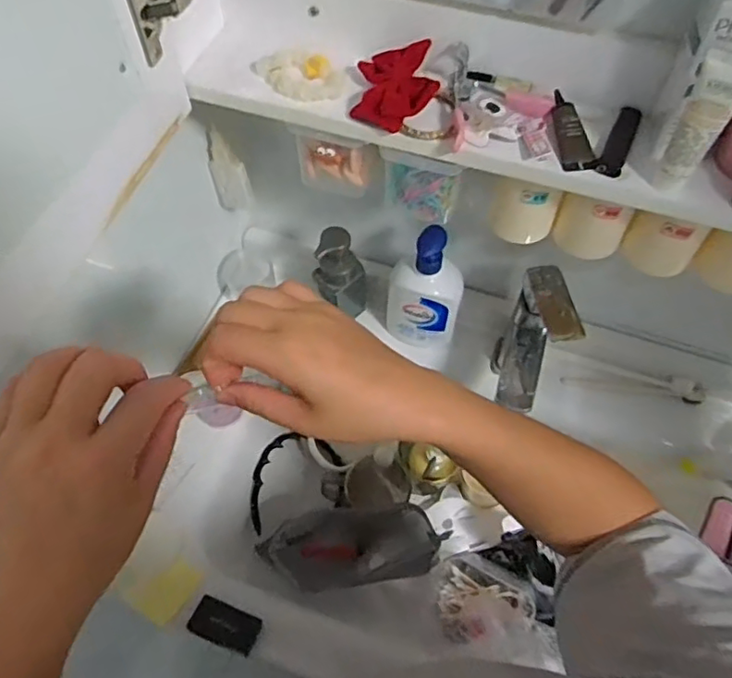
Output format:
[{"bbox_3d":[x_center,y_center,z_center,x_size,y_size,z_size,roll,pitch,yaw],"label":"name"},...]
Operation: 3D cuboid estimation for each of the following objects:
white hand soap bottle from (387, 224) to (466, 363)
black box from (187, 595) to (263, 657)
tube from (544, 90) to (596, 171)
[{"bbox_3d":[0.069,-0.045,0.720,0.084,0.201,0.051,12,59,6],"label":"white hand soap bottle"},{"bbox_3d":[-0.142,0.289,0.610,0.069,0.013,0.036,24,76,5],"label":"black box"},{"bbox_3d":[0.162,-0.170,0.487,0.030,0.012,0.074,-8,72,-6],"label":"tube"}]

